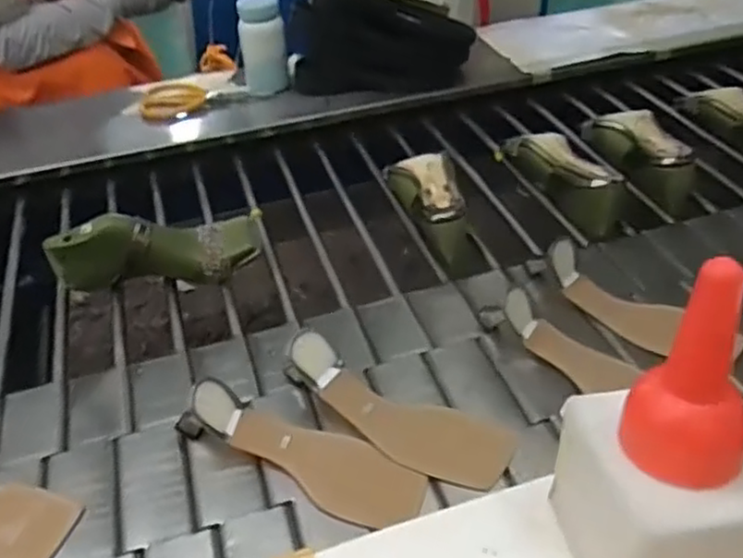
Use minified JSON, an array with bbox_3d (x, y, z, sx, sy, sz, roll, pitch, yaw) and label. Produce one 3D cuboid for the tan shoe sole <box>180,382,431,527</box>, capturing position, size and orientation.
[{"bbox_3d":[-0.067,0.162,0.630,0.232,0.054,0.076,23,43,8],"label":"tan shoe sole"}]

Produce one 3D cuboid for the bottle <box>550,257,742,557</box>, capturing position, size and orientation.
[{"bbox_3d":[0.193,0.111,0.420,0.101,0.239,0.124,-3,39,-5],"label":"bottle"}]

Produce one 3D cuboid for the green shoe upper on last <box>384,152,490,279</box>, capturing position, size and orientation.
[{"bbox_3d":[0.080,-0.090,0.886,0.076,0.062,0.237,-6,40,-9],"label":"green shoe upper on last"}]

